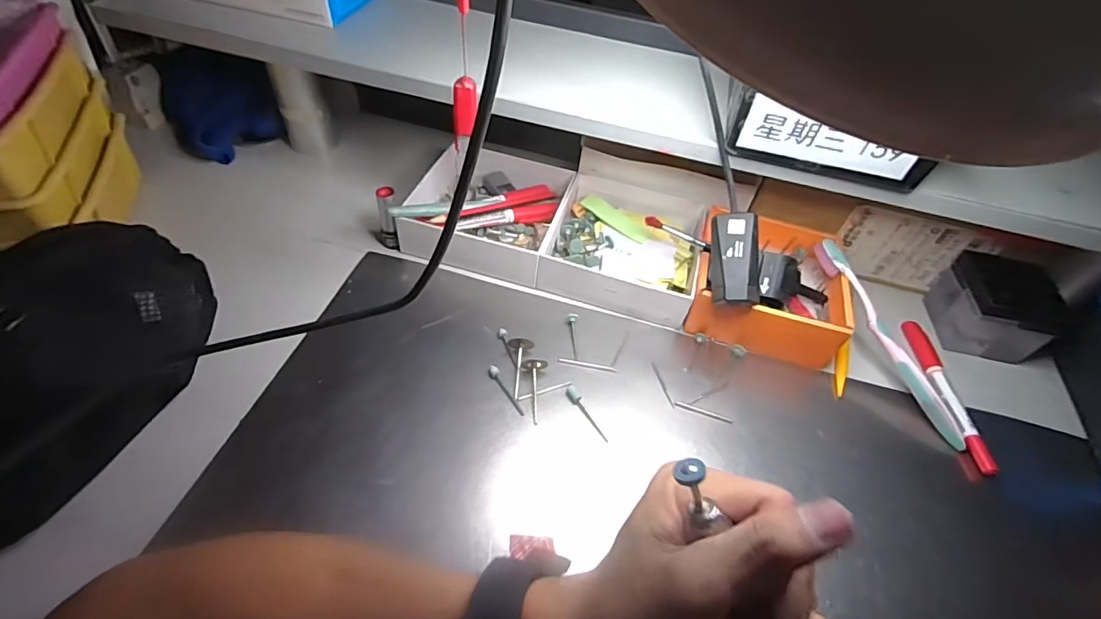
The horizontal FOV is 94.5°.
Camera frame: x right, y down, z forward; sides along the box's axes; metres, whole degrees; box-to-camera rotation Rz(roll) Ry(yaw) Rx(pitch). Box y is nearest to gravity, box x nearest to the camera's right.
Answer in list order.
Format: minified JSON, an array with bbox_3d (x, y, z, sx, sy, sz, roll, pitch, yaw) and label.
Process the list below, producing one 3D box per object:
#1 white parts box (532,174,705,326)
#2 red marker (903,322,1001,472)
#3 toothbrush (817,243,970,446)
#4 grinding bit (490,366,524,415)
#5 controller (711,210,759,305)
[{"bbox_3d":[0.070,-0.063,0.465,0.133,0.041,0.144,16,50,7],"label":"white parts box"},{"bbox_3d":[0.315,0.063,0.405,0.016,0.011,0.138,7,49,-1],"label":"red marker"},{"bbox_3d":[0.268,0.022,0.404,0.014,0.018,0.182,-19,73,-21],"label":"toothbrush"},{"bbox_3d":[-0.033,0.059,0.375,0.008,0.008,0.043,-23,56,-24],"label":"grinding bit"},{"bbox_3d":[0.137,-0.037,0.376,0.032,0.024,0.069,3,81,-4],"label":"controller"}]

